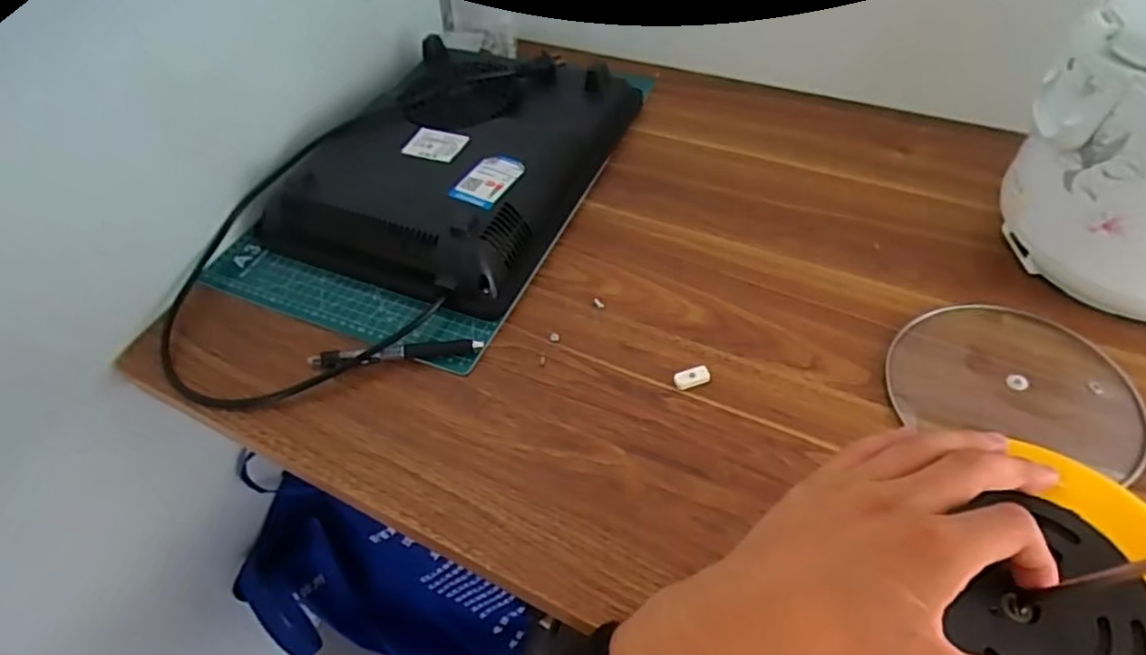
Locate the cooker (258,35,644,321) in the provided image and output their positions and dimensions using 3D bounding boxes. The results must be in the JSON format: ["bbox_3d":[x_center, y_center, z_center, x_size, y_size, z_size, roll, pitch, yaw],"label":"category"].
[{"bbox_3d":[-0.107,-0.175,0.639,0.257,0.058,0.338,19,55,20],"label":"cooker"}]

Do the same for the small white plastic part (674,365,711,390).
[{"bbox_3d":[0.090,0.037,0.477,0.028,0.007,0.014,-18,51,-10],"label":"small white plastic part"}]

